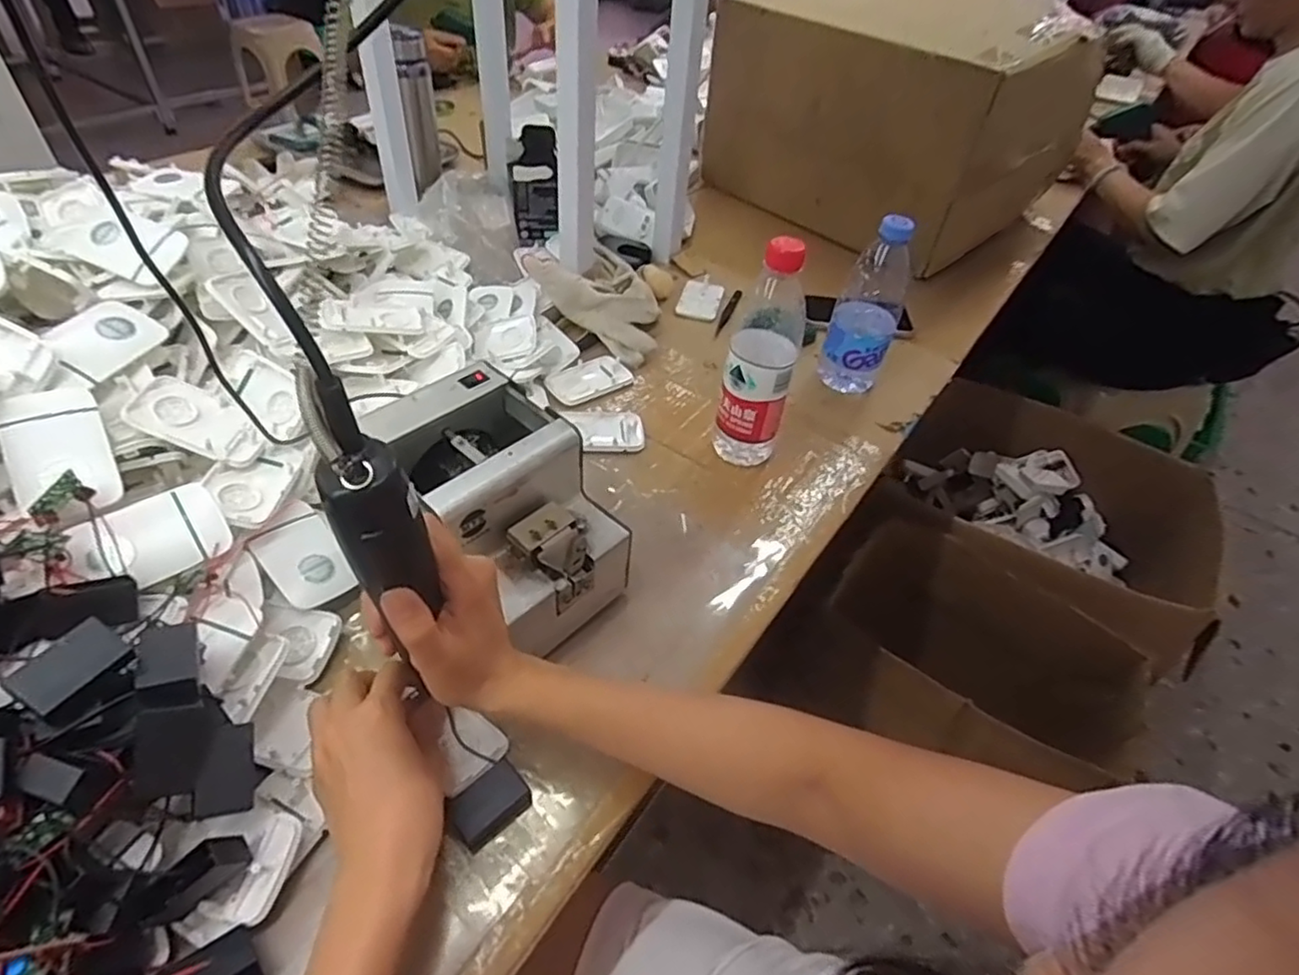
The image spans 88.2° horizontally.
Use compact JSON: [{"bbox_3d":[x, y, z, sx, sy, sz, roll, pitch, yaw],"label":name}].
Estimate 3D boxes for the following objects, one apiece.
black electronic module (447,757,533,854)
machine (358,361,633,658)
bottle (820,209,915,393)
[{"bbox_3d":[-0.103,0.204,0.434,0.048,0.012,0.033,-30,56,-31],"label":"black electronic module"},{"bbox_3d":[-0.113,0.024,0.519,0.179,0.143,0.118,35,52,26],"label":"machine"},{"bbox_3d":[0.238,-0.192,0.729,0.069,0.191,0.058,21,47,14],"label":"bottle"}]

